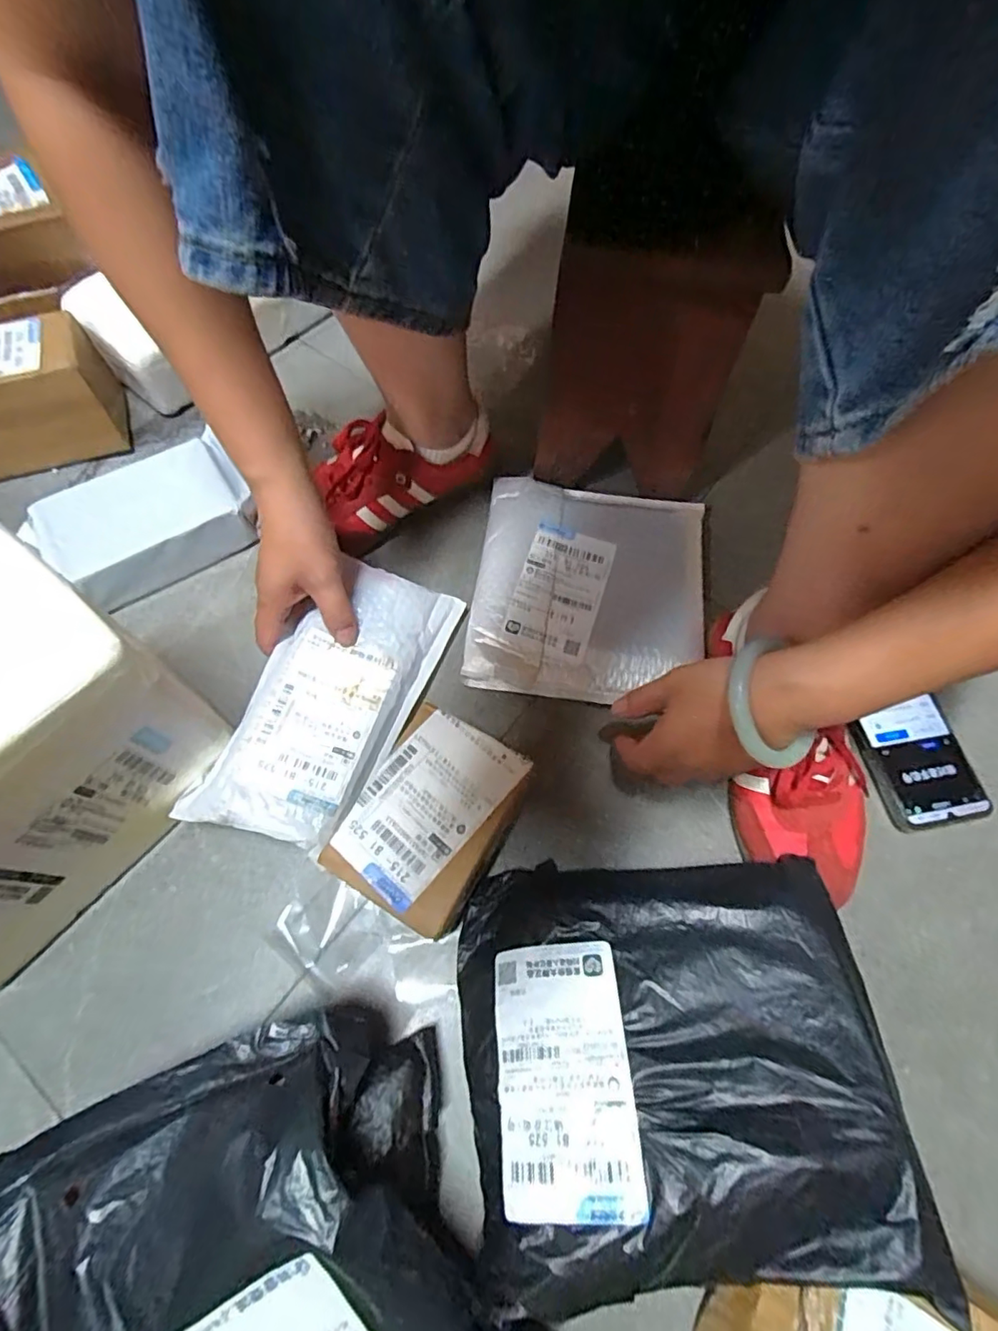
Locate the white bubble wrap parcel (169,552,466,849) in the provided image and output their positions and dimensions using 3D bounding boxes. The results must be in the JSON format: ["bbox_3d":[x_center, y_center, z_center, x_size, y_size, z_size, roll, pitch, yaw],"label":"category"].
[{"bbox_3d":[-0.130,0.022,0.449,0.109,0.040,0.245,26,63,10],"label":"white bubble wrap parcel"}]

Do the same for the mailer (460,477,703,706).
[{"bbox_3d":[0.084,-0.072,0.531,0.209,0.028,0.222,8,66,3],"label":"mailer"}]

